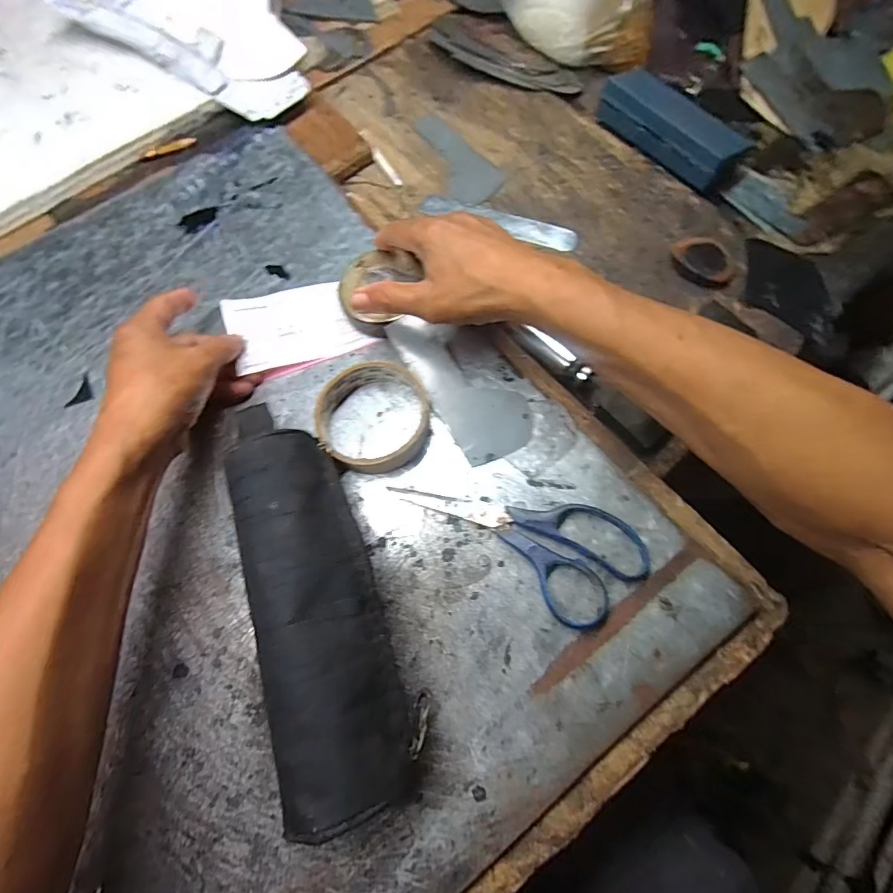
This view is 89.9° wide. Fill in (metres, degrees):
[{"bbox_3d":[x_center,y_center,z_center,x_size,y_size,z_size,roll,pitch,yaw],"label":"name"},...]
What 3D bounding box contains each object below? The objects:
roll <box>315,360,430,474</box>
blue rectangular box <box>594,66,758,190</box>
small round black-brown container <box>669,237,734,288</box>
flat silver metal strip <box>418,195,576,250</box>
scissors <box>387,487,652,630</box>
[{"bbox_3d":[-0.055,-0.021,0.340,0.083,0.031,0.089,0,73,0],"label":"roll"},{"bbox_3d":[0.234,-0.334,0.466,0.059,0.034,0.152,-42,78,-12],"label":"blue rectangular box"},{"bbox_3d":[0.237,-0.172,0.415,0.053,0.010,0.058,0,73,0],"label":"small round black-brown container"},{"bbox_3d":[0.051,-0.225,0.447,0.160,0.004,0.028,23,73,12],"label":"flat silver metal strip"},{"bbox_3d":[0.051,0.051,0.310,0.166,0.011,0.073,34,80,18],"label":"scissors"}]

